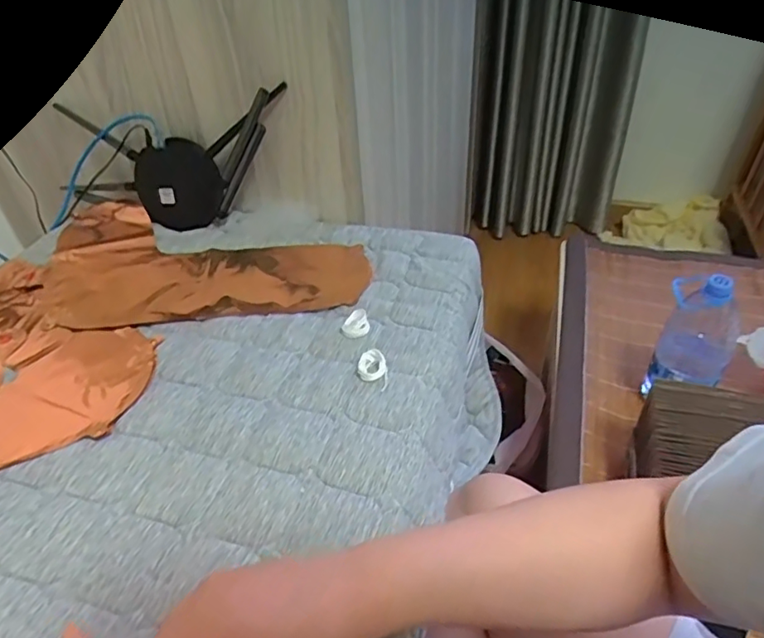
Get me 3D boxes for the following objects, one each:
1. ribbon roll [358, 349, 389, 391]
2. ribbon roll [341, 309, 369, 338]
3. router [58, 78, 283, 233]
[{"bbox_3d":[-0.008,0.047,0.520,0.028,0.006,0.048,-7,41,-4],"label":"ribbon roll"},{"bbox_3d":[-0.027,0.004,0.564,0.028,0.016,0.030,-2,41,1],"label":"ribbon roll"},{"bbox_3d":[-0.267,-0.197,0.715,0.322,0.161,0.034,3,18,18],"label":"router"}]

